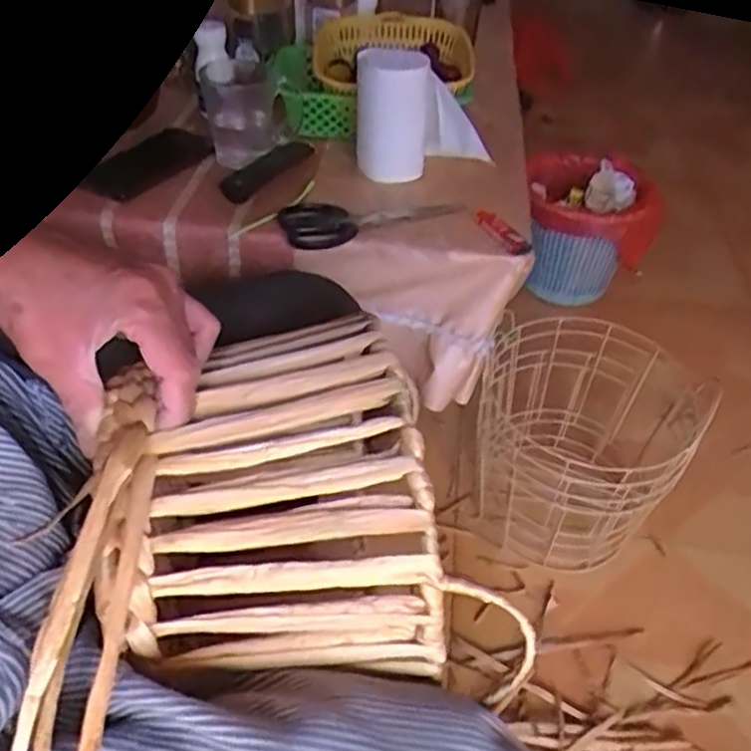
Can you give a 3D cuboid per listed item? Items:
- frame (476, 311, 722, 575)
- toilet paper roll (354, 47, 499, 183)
[{"bbox_3d":[0.263,0.088,0.927,0.259,0.239,0.259,24,47,21],"label":"frame"},{"bbox_3d":[0.054,-0.292,0.779,0.155,0.127,0.075,-1,43,-5],"label":"toilet paper roll"}]

